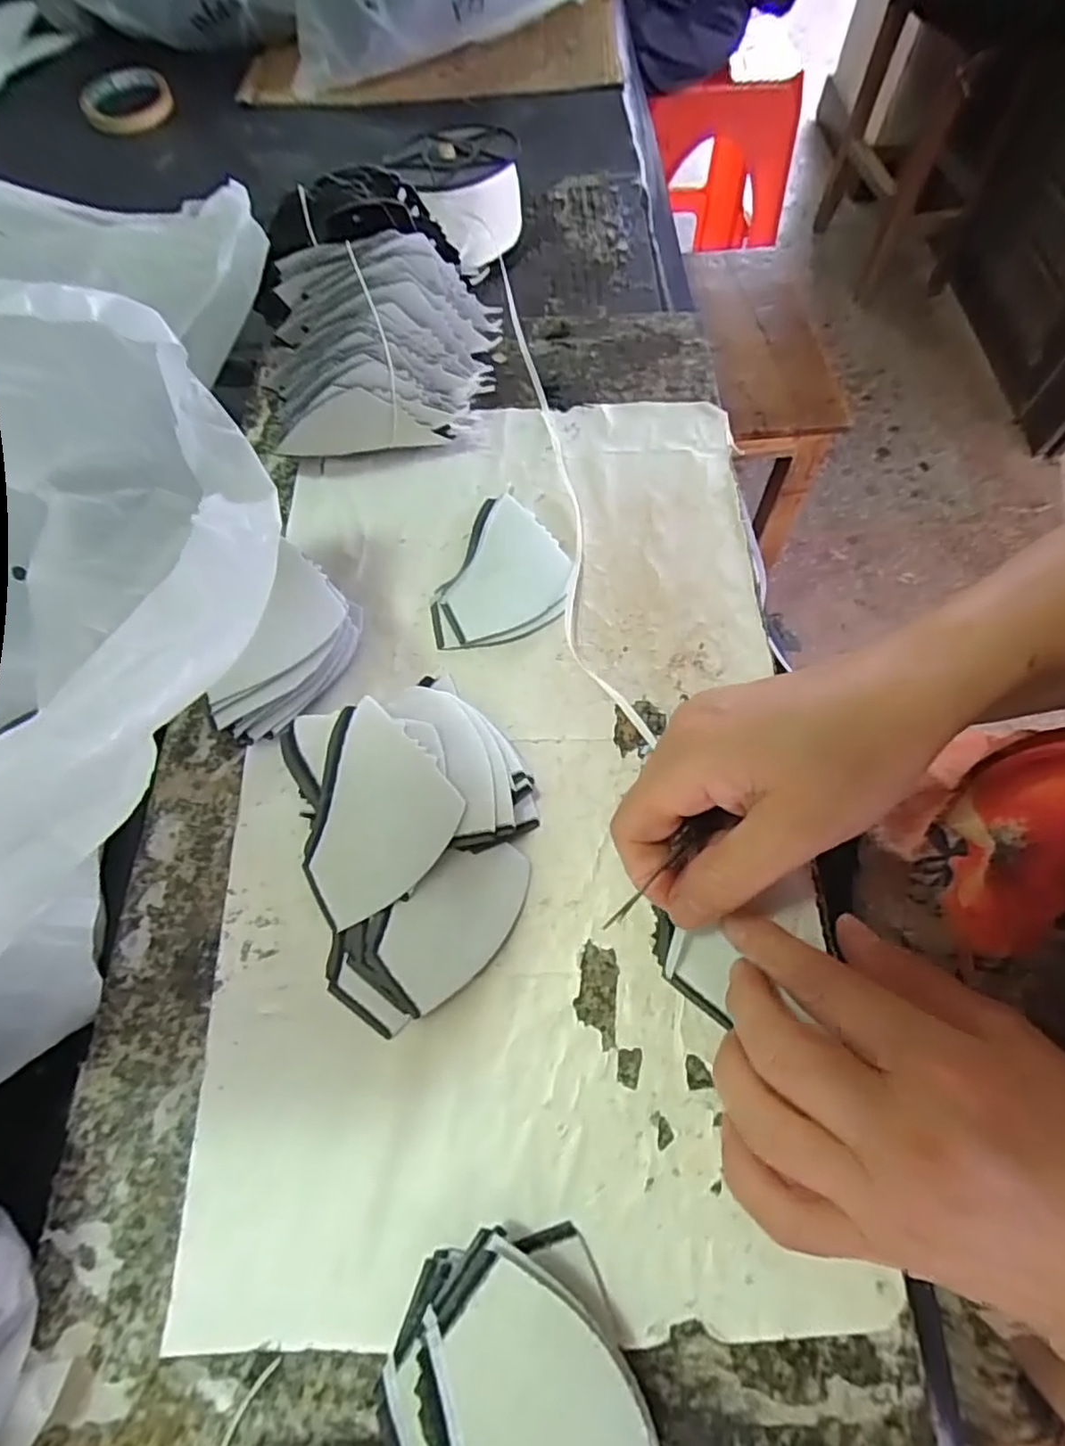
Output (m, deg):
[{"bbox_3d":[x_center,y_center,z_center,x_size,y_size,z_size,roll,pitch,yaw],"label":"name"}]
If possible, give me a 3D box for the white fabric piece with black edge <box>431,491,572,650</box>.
[{"bbox_3d":[-0.014,-0.080,0.353,0.066,0.008,0.096,8,64,4],"label":"white fabric piece with black edge"}]

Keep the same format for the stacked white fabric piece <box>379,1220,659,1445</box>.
[{"bbox_3d":[-0.006,0.218,0.195,0.078,0.033,0.108,4,64,2],"label":"stacked white fabric piece"}]

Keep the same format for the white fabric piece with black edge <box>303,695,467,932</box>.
[{"bbox_3d":[-0.072,0.036,0.283,0.071,0.006,0.079,-36,77,-4],"label":"white fabric piece with black edge"}]

